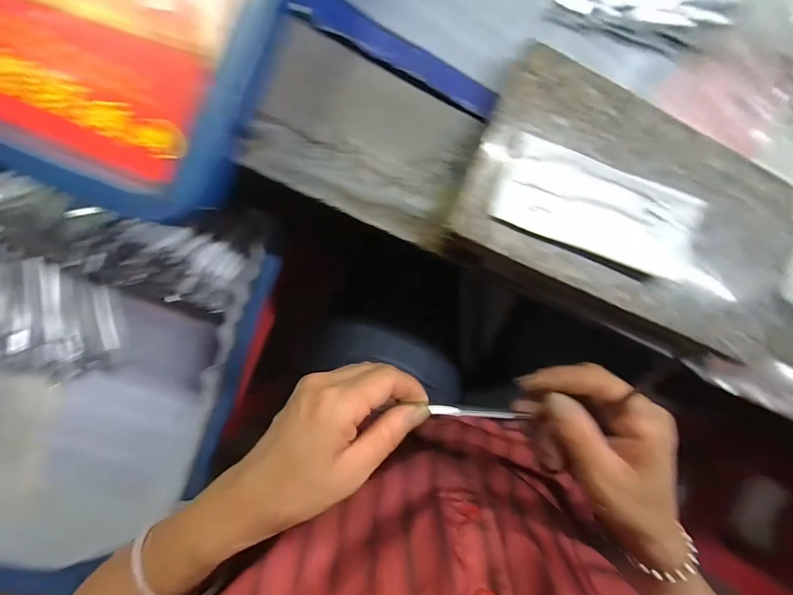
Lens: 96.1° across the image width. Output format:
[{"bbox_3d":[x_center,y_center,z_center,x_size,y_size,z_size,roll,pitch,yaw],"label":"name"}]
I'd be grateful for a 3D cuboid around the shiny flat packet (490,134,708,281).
[{"bbox_3d":[0.131,-0.056,0.230,0.136,0.012,0.053,19,93,-8],"label":"shiny flat packet"}]

